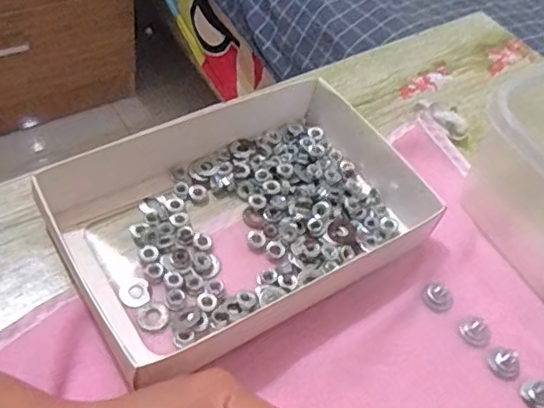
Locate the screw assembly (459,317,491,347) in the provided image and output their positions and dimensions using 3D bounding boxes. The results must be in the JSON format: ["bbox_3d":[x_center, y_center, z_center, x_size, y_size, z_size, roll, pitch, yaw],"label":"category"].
[{"bbox_3d":[0.118,0.073,0.334,0.015,0.007,0.017,-33,65,-28],"label":"screw assembly"}]

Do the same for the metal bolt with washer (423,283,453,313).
[{"bbox_3d":[0.100,0.056,0.345,0.017,0.004,0.017,4,53,-6],"label":"metal bolt with washer"}]

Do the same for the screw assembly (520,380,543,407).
[{"bbox_3d":[0.145,0.104,0.312,0.013,0.009,0.017,-22,60,-23],"label":"screw assembly"}]

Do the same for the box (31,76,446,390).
[{"bbox_3d":[-0.014,0.001,0.354,0.216,0.041,0.157,-25,61,-25],"label":"box"}]

